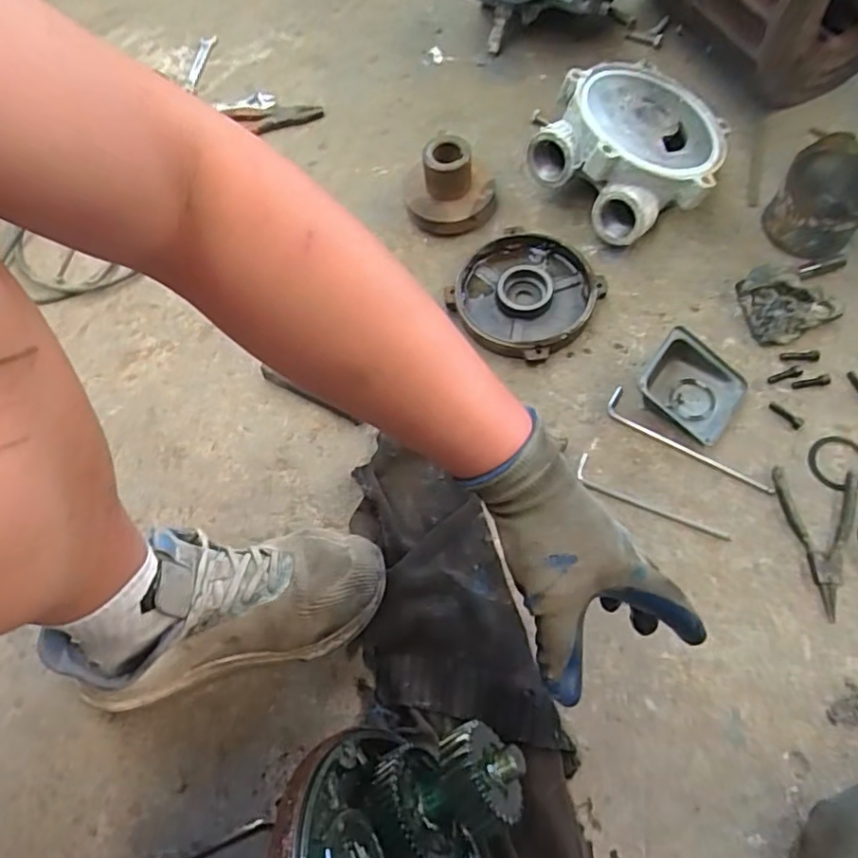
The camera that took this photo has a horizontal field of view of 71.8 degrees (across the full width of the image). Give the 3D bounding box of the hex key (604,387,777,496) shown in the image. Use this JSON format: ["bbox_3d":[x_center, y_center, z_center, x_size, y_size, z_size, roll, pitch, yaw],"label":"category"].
[{"bbox_3d":[0.264,0.018,0.608,0.180,0.010,0.032,36,71,19],"label":"hex key"}]

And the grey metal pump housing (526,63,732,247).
[{"bbox_3d":[0.263,-0.348,0.745,0.205,0.123,0.219,-2,66,4],"label":"grey metal pump housing"}]

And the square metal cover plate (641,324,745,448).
[{"bbox_3d":[0.282,-0.046,0.636,0.098,0.043,0.092,30,71,16],"label":"square metal cover plate"}]

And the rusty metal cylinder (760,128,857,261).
[{"bbox_3d":[0.469,-0.273,0.702,0.106,0.092,0.115,-1,63,3],"label":"rusty metal cylinder"}]

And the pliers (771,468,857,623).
[{"bbox_3d":[0.389,0.110,0.578,0.083,0.016,0.141,1,66,5],"label":"pliers"}]

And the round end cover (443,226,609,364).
[{"bbox_3d":[0.114,-0.162,0.712,0.156,0.043,0.159,-2,66,4],"label":"round end cover"}]

